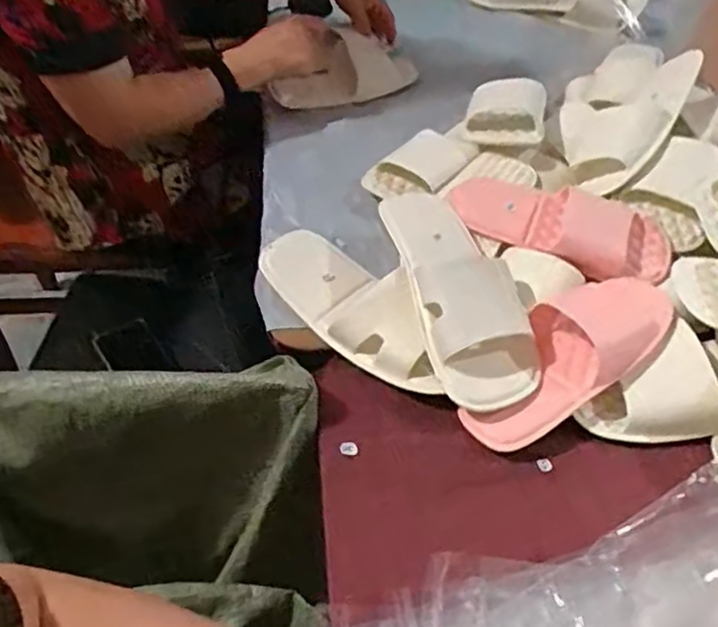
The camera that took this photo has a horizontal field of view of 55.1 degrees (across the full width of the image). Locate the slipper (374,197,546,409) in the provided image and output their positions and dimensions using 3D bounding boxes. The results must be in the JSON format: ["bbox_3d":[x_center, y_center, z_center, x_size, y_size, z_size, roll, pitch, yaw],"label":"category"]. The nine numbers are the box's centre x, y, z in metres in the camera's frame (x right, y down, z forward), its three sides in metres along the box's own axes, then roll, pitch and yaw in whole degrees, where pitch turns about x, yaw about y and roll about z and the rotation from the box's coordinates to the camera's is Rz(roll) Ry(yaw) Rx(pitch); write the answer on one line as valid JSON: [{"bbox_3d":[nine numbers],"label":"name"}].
[{"bbox_3d":[0.091,-0.034,0.694,0.097,0.071,0.272,-10,47,-14],"label":"slipper"}]

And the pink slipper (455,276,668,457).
[{"bbox_3d":[0.205,0.037,0.663,0.117,0.062,0.249,35,52,27],"label":"pink slipper"}]

